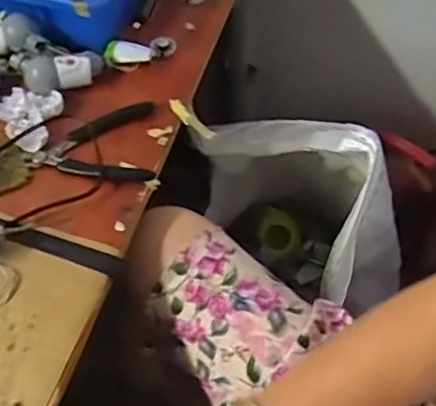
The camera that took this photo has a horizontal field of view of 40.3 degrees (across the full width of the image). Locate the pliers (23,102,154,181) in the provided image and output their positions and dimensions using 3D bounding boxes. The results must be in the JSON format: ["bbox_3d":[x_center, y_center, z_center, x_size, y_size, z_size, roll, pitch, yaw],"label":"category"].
[{"bbox_3d":[-0.114,-0.055,0.522,0.110,0.012,0.082,-4,56,-2],"label":"pliers"}]

